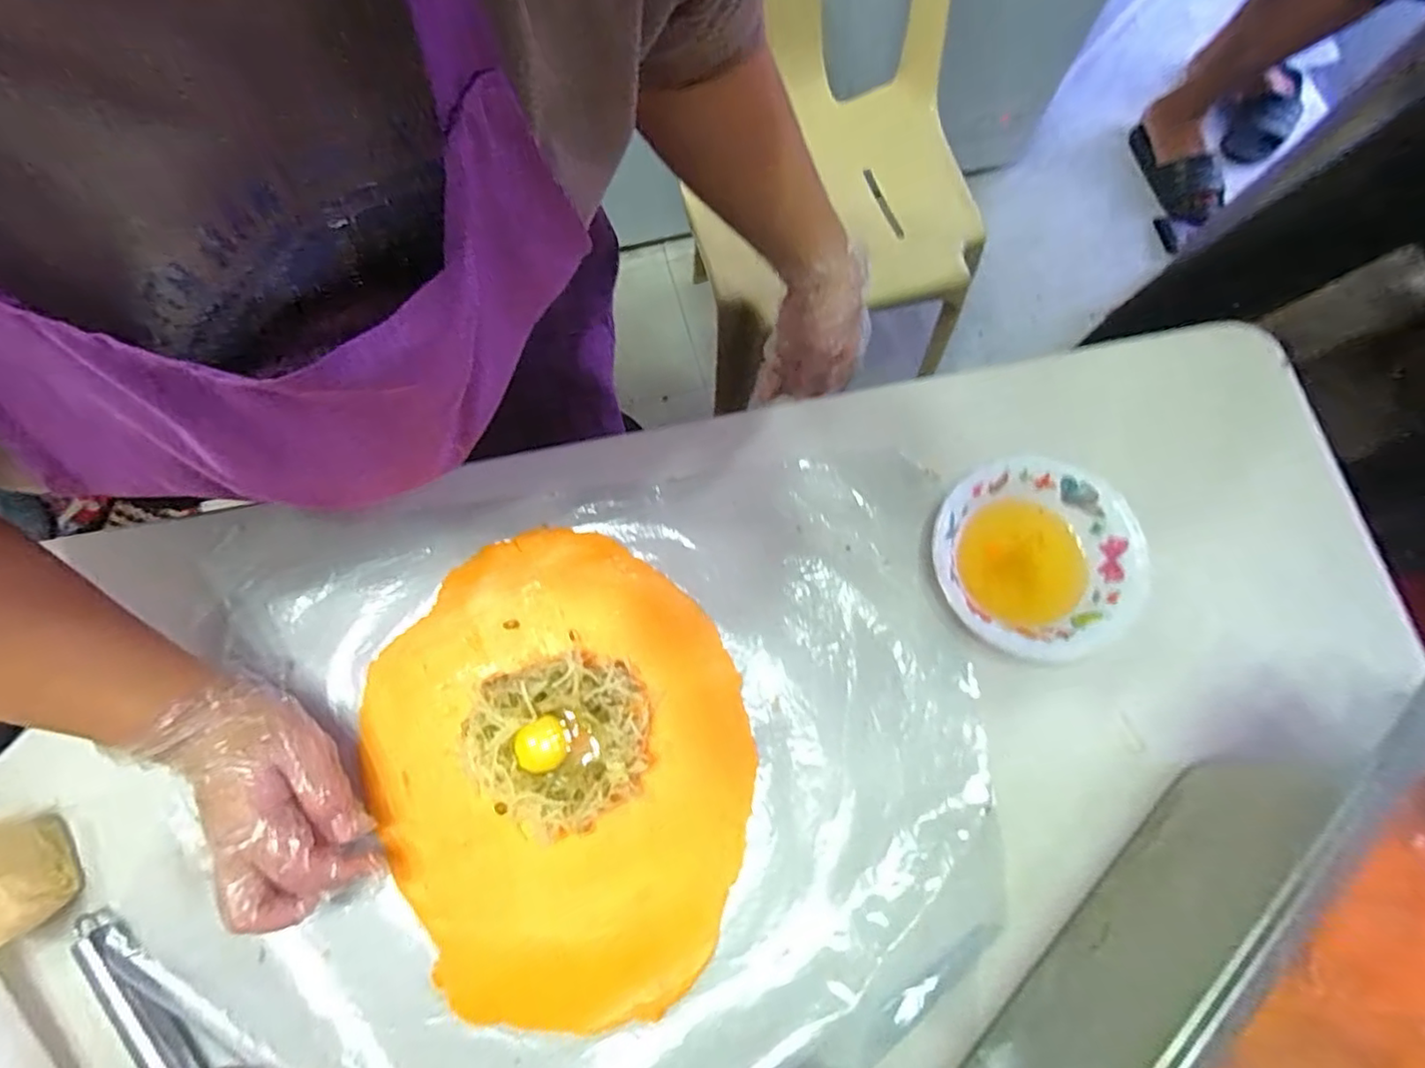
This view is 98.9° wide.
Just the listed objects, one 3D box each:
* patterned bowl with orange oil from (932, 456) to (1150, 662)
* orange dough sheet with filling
[{"bbox_3d":[0.195,0.019,0.377,0.117,0.040,0.121,0,76,1],"label":"patterned bowl with orange oil"},{"bbox_3d":[-0.090,0.136,0.364,0.221,0.028,0.272,-25,77,-5],"label":"orange dough sheet with filling"}]

